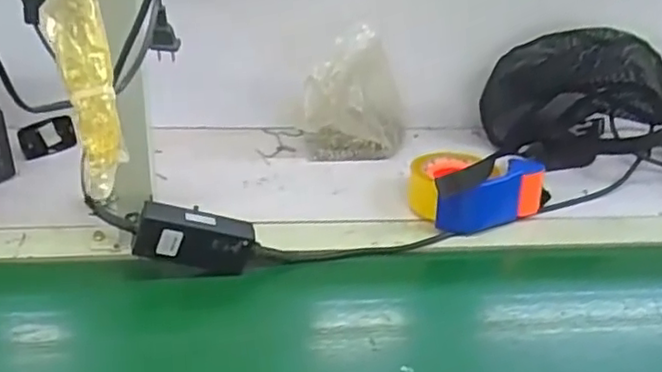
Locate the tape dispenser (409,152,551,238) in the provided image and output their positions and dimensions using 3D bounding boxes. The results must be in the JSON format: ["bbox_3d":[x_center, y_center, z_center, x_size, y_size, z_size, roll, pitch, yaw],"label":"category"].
[{"bbox_3d":[0.172,-0.004,0.804,0.162,0.077,0.104,-9,34,-23],"label":"tape dispenser"}]

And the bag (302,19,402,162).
[{"bbox_3d":[0.034,-0.112,0.871,0.141,0.162,0.062,4,31,-5],"label":"bag"}]

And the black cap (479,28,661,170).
[{"bbox_3d":[0.338,-0.126,0.927,0.240,0.172,0.133,12,31,9],"label":"black cap"}]

